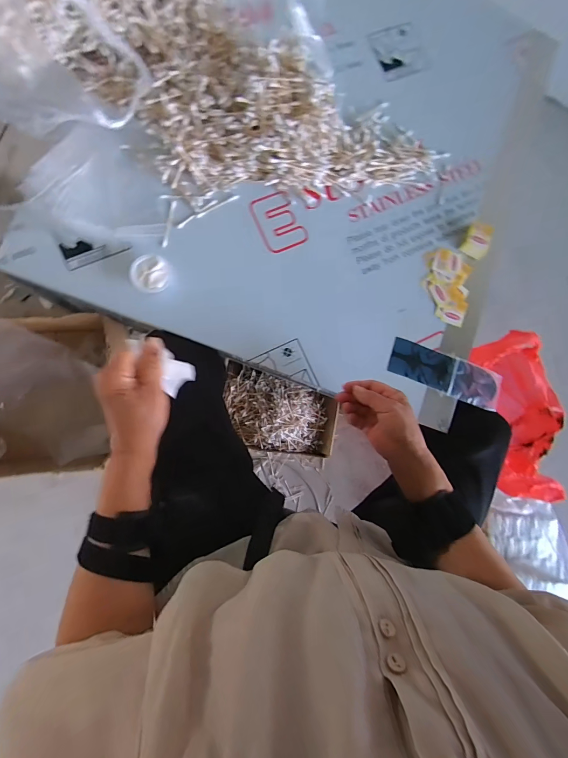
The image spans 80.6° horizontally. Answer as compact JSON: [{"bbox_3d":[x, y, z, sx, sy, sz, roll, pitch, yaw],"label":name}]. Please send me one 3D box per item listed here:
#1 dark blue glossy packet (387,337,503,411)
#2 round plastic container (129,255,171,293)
[{"bbox_3d":[0.270,-0.008,0.556,0.198,0.010,0.064,20,88,-4],"label":"dark blue glossy packet"},{"bbox_3d":[-0.191,-0.149,0.486,0.052,0.035,0.049,1,86,-9],"label":"round plastic container"}]

